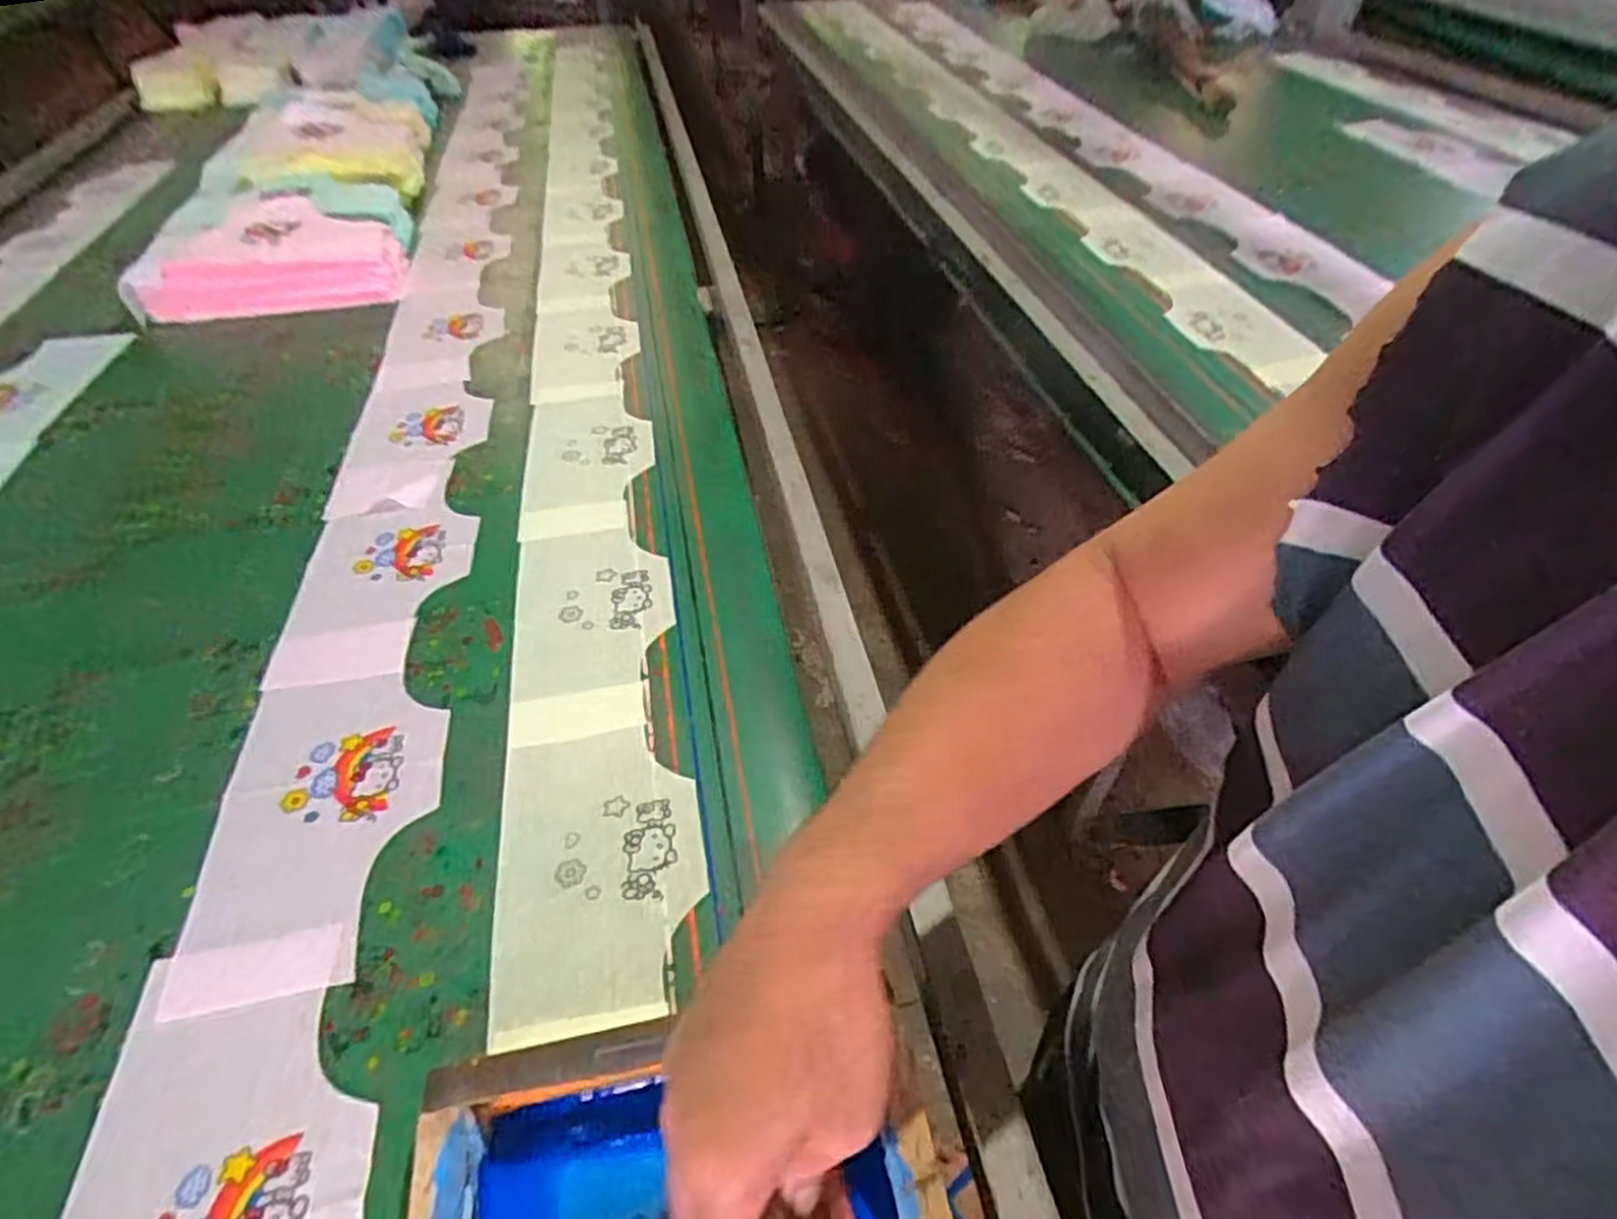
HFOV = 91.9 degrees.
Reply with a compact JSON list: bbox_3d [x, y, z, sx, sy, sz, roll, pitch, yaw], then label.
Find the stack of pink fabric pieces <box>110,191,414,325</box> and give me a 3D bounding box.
[{"bbox_3d":[-0.792,-0.524,1.162,0.352,0.082,0.220,-14,48,-12],"label":"stack of pink fabric pieces"}]

